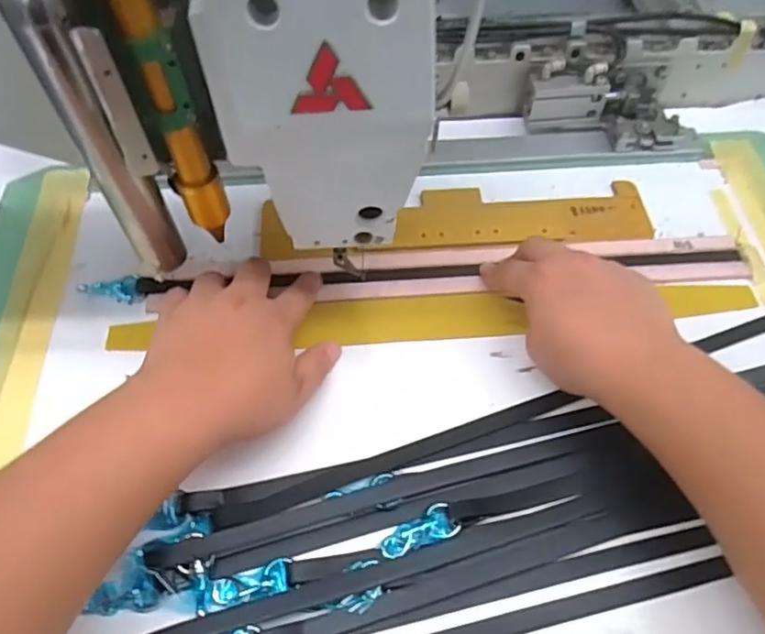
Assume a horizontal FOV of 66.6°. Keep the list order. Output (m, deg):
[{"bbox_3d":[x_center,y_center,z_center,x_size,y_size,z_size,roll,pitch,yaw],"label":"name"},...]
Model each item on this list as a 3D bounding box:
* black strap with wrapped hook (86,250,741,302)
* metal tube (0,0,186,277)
[{"bbox_3d":[0.029,-0.037,0.459,0.514,0.017,0.014,-3,58,-3],"label":"black strap with wrapped hook"},{"bbox_3d":[-0.152,-0.098,0.318,0.029,0.202,0.025,-33,62,-19],"label":"metal tube"}]

